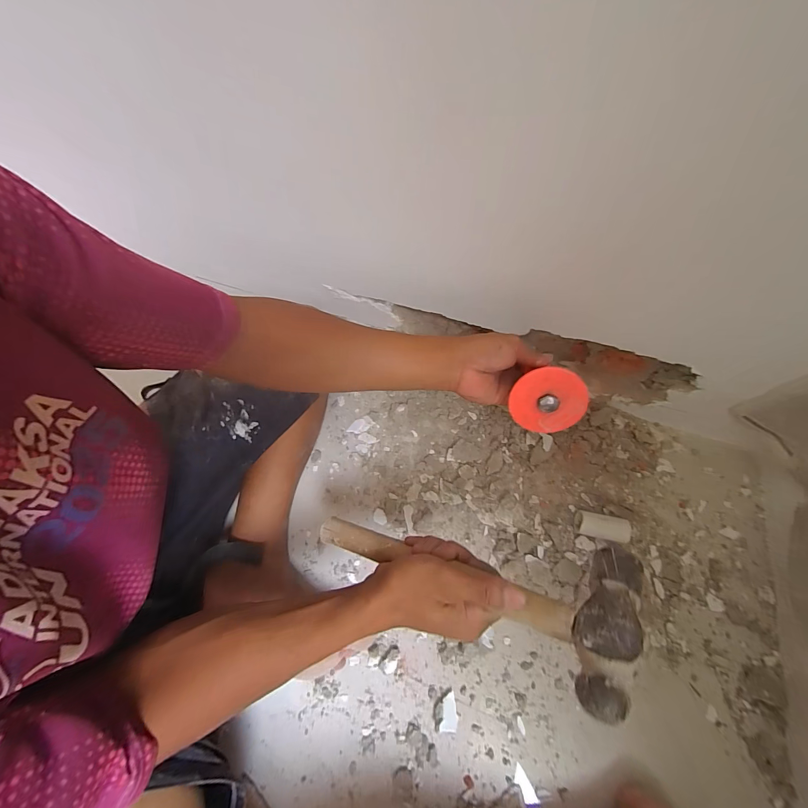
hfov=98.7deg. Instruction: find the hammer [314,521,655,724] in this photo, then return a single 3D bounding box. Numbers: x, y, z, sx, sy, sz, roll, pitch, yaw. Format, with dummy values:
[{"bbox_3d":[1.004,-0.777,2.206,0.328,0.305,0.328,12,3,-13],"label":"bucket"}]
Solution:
[{"bbox_3d":[0.035,0.167,0.309,0.303,0.038,0.112,-3,30,25],"label":"hammer"}]

